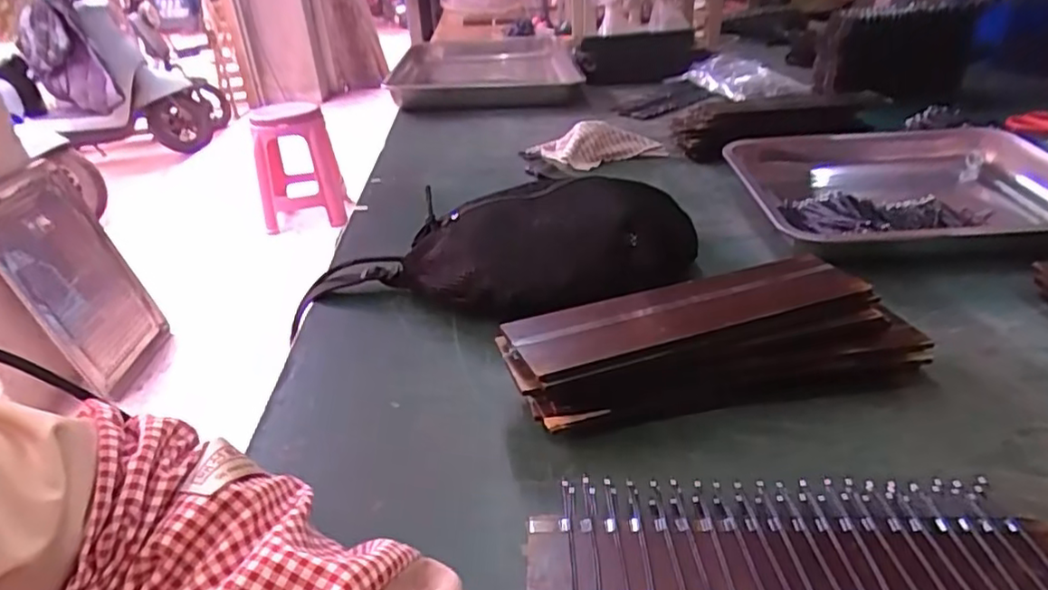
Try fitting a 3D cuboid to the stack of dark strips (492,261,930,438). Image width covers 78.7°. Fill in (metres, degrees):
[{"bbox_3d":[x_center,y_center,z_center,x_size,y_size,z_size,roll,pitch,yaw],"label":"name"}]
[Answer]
[{"bbox_3d":[0.131,0.035,0.463,0.296,0.062,0.095,-8,30,-9],"label":"stack of dark strips"}]

